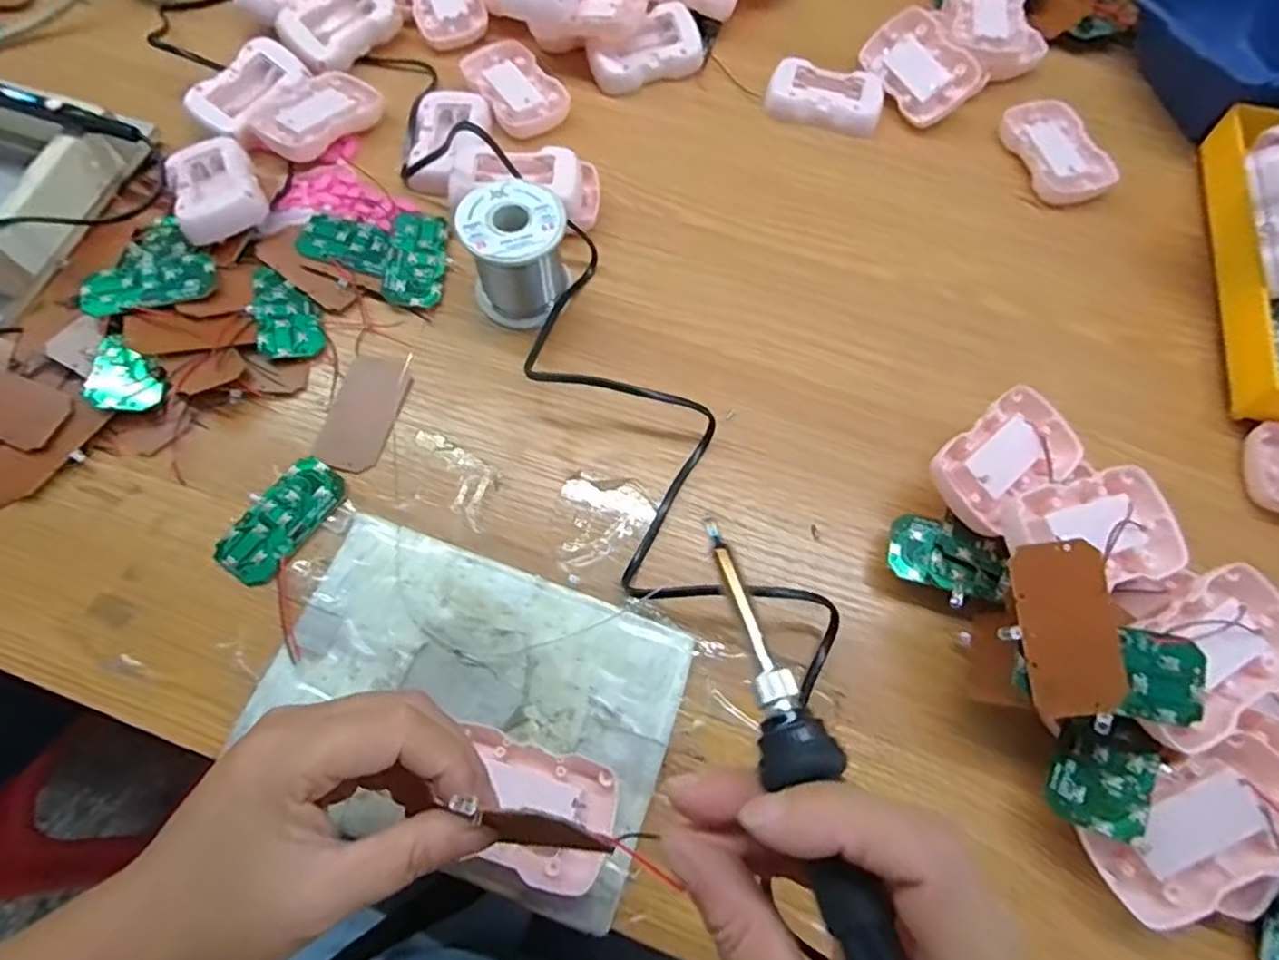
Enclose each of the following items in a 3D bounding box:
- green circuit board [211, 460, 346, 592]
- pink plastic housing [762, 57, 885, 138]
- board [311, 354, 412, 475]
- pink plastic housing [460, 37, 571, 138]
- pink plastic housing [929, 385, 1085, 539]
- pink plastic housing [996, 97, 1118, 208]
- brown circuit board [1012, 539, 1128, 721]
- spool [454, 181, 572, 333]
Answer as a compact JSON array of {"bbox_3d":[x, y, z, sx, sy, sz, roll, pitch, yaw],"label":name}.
[{"bbox_3d":[-0.199,0.022,0.364,0.036,0.005,0.073,33,72,12],"label":"green circuit board"},{"bbox_3d":[0.141,-0.291,0.498,0.086,0.021,0.055,13,69,5],"label":"pink plastic housing"},{"bbox_3d":[-0.166,-0.040,0.392,0.041,0.004,0.073,13,69,5],"label":"board"},{"bbox_3d":[-0.095,-0.297,0.491,0.054,0.010,0.094,-33,72,-13],"label":"pink plastic housing"},{"bbox_3d":[0.200,-0.012,0.354,0.089,0.013,0.052,-35,80,-20],"label":"pink plastic housing"},{"bbox_3d":[0.305,-0.242,0.478,0.060,0.010,0.091,-15,69,-6],"label":"pink plastic housing"},{"bbox_3d":[0.189,0.065,0.286,0.039,0.004,0.075,-8,86,6],"label":"brown circuit board"},{"bbox_3d":[-0.075,-0.139,0.402,0.055,0.062,0.061,37,72,13],"label":"spool"}]

